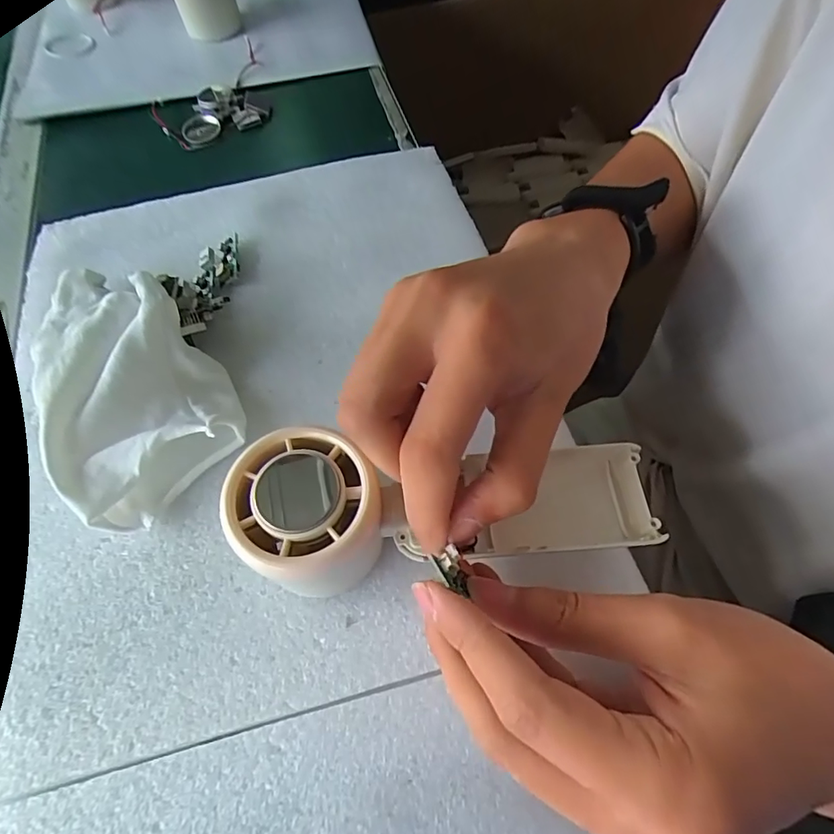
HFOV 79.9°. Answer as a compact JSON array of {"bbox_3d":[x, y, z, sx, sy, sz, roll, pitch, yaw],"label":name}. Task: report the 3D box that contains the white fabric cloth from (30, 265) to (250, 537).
[{"bbox_3d":[-0.140,-0.018,0.240,0.079,0.038,0.129,-32,64,-14],"label":"white fabric cloth"}]

